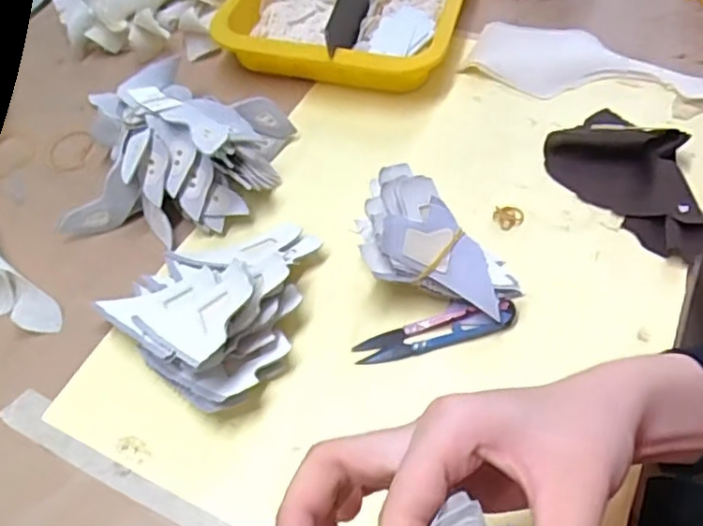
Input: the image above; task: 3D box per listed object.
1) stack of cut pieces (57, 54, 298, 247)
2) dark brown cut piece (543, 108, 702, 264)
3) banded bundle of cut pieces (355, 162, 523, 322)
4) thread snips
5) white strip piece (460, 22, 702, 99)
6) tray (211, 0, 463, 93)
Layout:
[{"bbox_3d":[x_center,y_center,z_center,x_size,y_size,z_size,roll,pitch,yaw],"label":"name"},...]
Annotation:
[{"bbox_3d":[-0.122,-0.083,0.469,0.132,0.060,0.139,8,53,10],"label":"stack of cut pieces"},{"bbox_3d":[0.205,-0.067,0.457,0.084,0.028,0.131,-30,57,-18],"label":"dark brown cut piece"},{"bbox_3d":[0.047,-0.005,0.395,0.099,0.061,0.055,33,61,25],"label":"banded bundle of cut pieces"},{"bbox_3d":[0.052,0.041,0.398,0.100,0.013,0.022,-14,53,-7],"label":"thread snips"},{"bbox_3d":[0.198,-0.170,0.552,0.195,0.014,0.087,7,53,9],"label":"white strip piece"},{"bbox_3d":[0.004,-0.250,0.603,0.198,0.052,0.262,11,54,12],"label":"tray"}]

